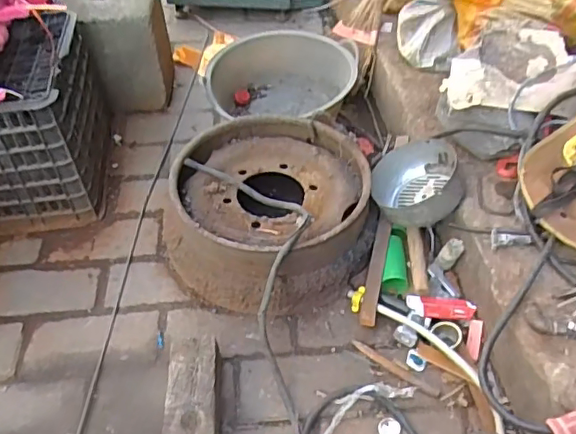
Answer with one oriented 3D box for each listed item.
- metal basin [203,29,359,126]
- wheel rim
[{"bbox_3d":[-0.014,-0.315,1.427,0.366,0.149,0.399,0,45,0],"label":"metal basin"},{"bbox_3d":[-0.042,-0.012,1.149,0.412,0.155,0.437,6,45,6],"label":"wheel rim"}]

